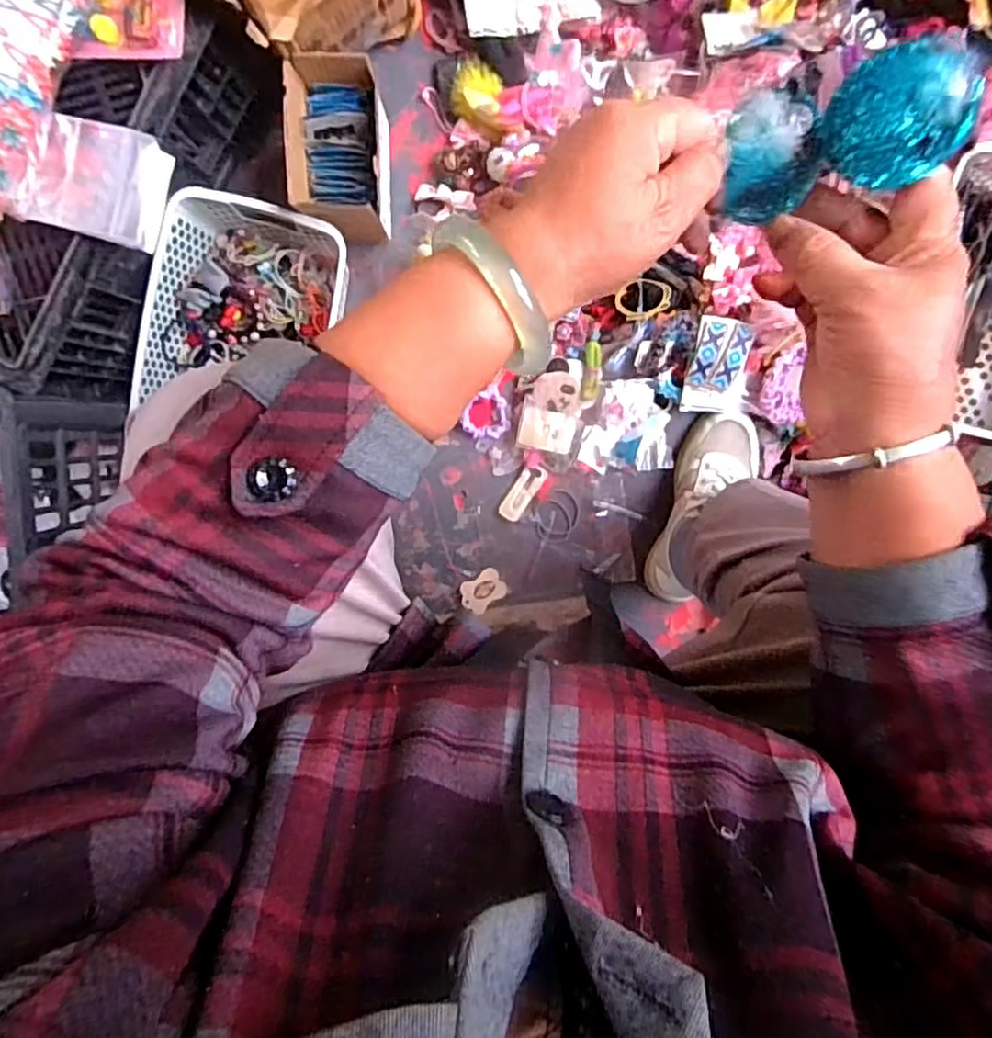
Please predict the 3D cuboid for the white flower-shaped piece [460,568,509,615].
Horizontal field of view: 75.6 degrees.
[{"bbox_3d":[-0.017,0.090,0.806,0.055,0.005,0.045,-35,63,1],"label":"white flower-shaped piece"}]

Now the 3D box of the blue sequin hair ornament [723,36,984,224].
[{"bbox_3d":[0.148,-0.168,0.271,0.091,0.030,0.053,-3,98,26],"label":"blue sequin hair ornament"}]

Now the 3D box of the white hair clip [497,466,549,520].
[{"bbox_3d":[0.033,-0.032,0.794,0.030,0.007,0.076,35,97,-5],"label":"white hair clip"}]

